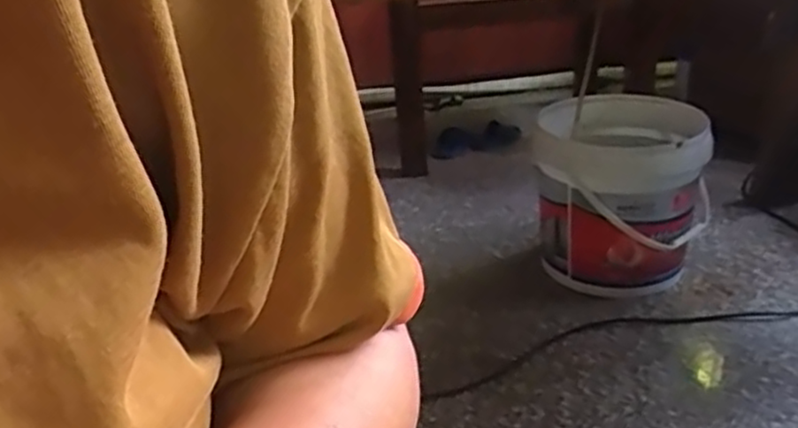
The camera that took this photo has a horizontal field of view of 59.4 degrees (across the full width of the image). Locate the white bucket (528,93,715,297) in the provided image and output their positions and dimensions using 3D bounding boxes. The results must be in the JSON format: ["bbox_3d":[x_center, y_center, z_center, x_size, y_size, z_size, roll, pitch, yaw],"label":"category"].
[{"bbox_3d":[0.429,-0.036,1.356,0.306,0.295,0.321,3,27,13],"label":"white bucket"}]

